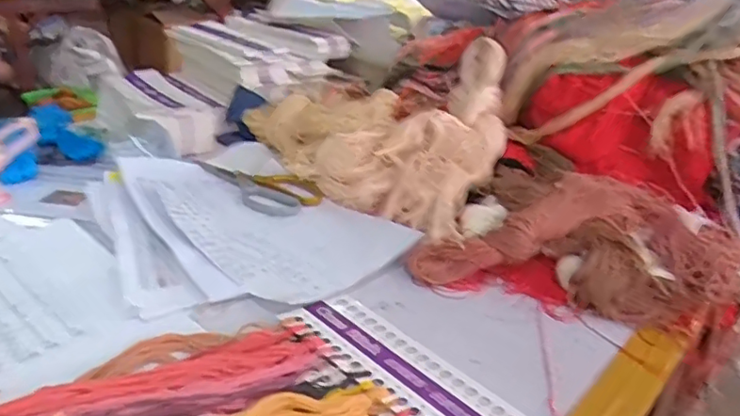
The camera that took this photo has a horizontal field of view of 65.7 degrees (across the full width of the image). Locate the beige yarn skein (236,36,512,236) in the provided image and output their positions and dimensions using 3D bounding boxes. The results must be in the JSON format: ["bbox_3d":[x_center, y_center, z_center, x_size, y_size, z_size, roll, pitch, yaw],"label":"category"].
[{"bbox_3d":[0.019,-0.131,0.838,0.270,0.170,0.456,-21,35,-39],"label":"beige yarn skein"}]

